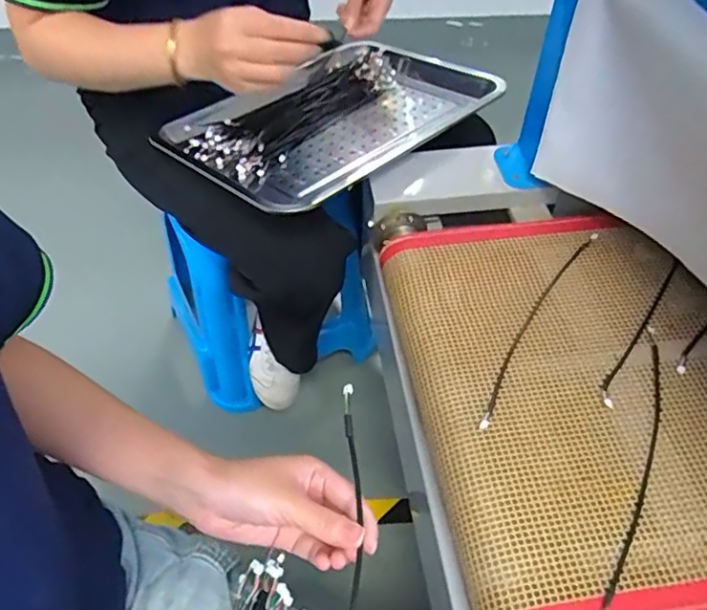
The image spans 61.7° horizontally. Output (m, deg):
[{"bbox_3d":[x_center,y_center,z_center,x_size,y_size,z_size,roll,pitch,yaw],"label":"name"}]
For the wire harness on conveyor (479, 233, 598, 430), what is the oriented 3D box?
[{"bbox_3d":[0.176,0.013,0.566,0.018,0.005,0.263,26,59,23],"label":"wire harness on conveyor"}]

